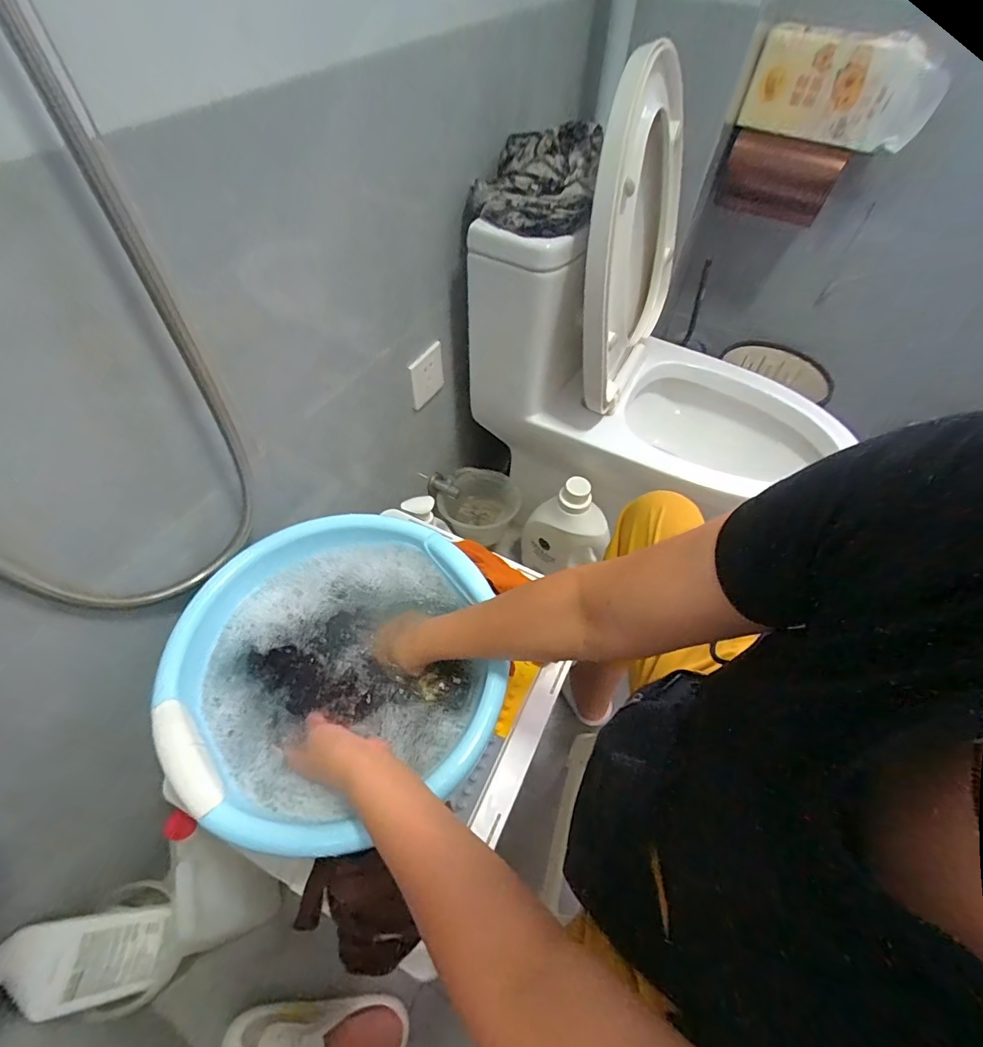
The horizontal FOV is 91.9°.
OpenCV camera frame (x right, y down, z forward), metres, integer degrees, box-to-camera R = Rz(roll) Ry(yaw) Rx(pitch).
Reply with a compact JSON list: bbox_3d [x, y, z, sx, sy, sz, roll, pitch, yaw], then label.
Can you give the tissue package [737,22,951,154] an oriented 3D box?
[{"bbox_3d":[0.596,-0.740,0.815,0.290,0.136,0.063,20,56,12],"label":"tissue package"}]

